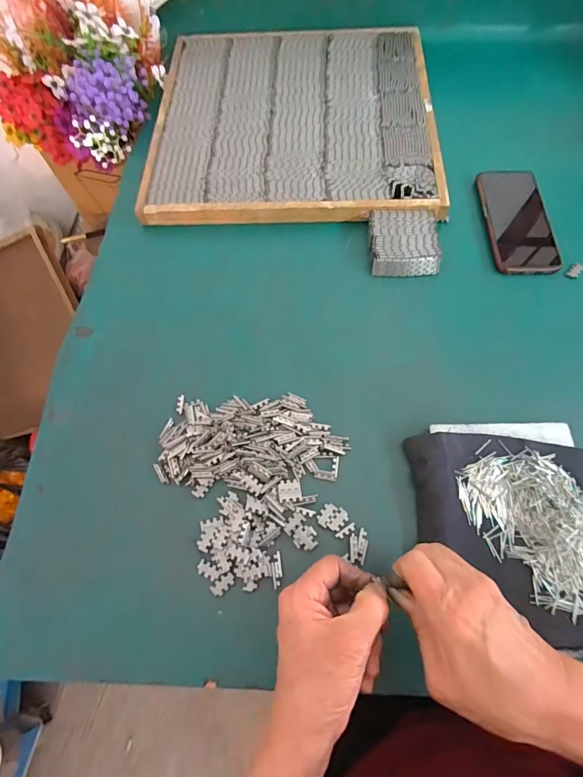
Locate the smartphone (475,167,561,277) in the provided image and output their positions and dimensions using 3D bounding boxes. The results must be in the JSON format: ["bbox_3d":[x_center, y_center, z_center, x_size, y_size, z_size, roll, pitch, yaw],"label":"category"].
[{"bbox_3d":[0.290,-0.215,0.501,0.076,0.015,0.158,-3,74,3],"label":"smartphone"}]

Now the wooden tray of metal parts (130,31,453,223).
[{"bbox_3d":[0.005,-0.400,0.585,0.392,0.039,0.396,1,66,3],"label":"wooden tray of metal parts"}]

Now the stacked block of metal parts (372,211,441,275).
[{"bbox_3d":[0.140,-0.181,0.488,0.081,0.027,0.084,-1,66,2],"label":"stacked block of metal parts"}]

